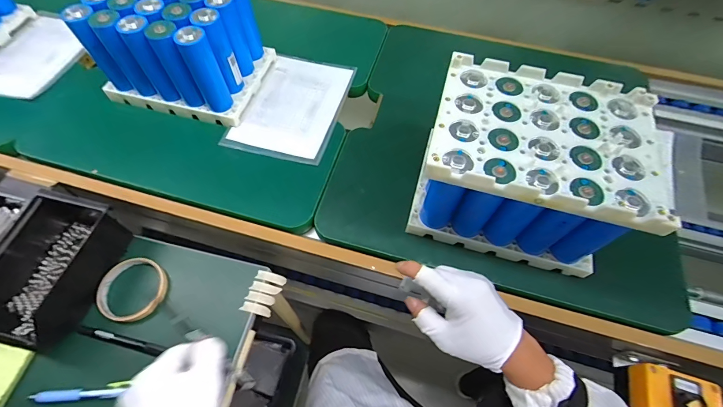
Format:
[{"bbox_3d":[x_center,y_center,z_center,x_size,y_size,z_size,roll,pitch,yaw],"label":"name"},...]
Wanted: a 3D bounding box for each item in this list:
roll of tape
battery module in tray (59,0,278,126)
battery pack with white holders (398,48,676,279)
[{"bbox_3d":[-0.313,0.115,0.465,0.086,0.023,0.083,1,61,-1],"label":"roll of tape"},{"bbox_3d":[-0.288,-0.254,0.546,0.227,0.147,0.170,12,61,6],"label":"battery module in tray"},{"bbox_3d":[0.195,-0.045,0.418,0.224,0.146,0.171,15,62,7],"label":"battery pack with white holders"}]

